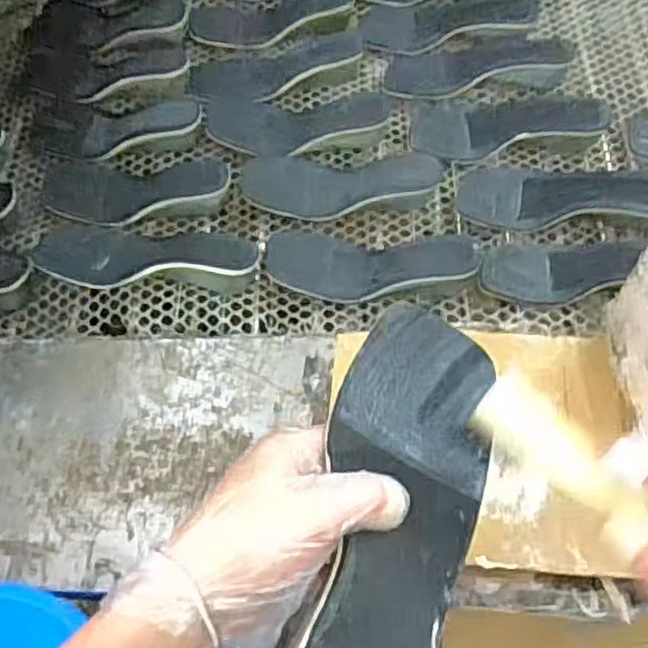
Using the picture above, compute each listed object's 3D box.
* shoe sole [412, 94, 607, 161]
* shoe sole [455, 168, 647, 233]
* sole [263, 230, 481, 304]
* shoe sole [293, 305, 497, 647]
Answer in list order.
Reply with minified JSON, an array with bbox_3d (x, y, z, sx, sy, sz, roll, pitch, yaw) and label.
[{"bbox_3d":[0.213,-0.230,0.793,0.224,0.015,0.086,-1,62,3],"label":"shoe sole"},{"bbox_3d":[0.260,-0.137,0.735,0.227,0.022,0.082,4,62,6],"label":"shoe sole"},{"bbox_3d":[0.044,-0.062,0.716,0.220,0.028,0.079,2,61,20],"label":"sole"},{"bbox_3d":[0.028,0.094,0.288,0.074,0.038,0.215,28,51,-10],"label":"shoe sole"}]

